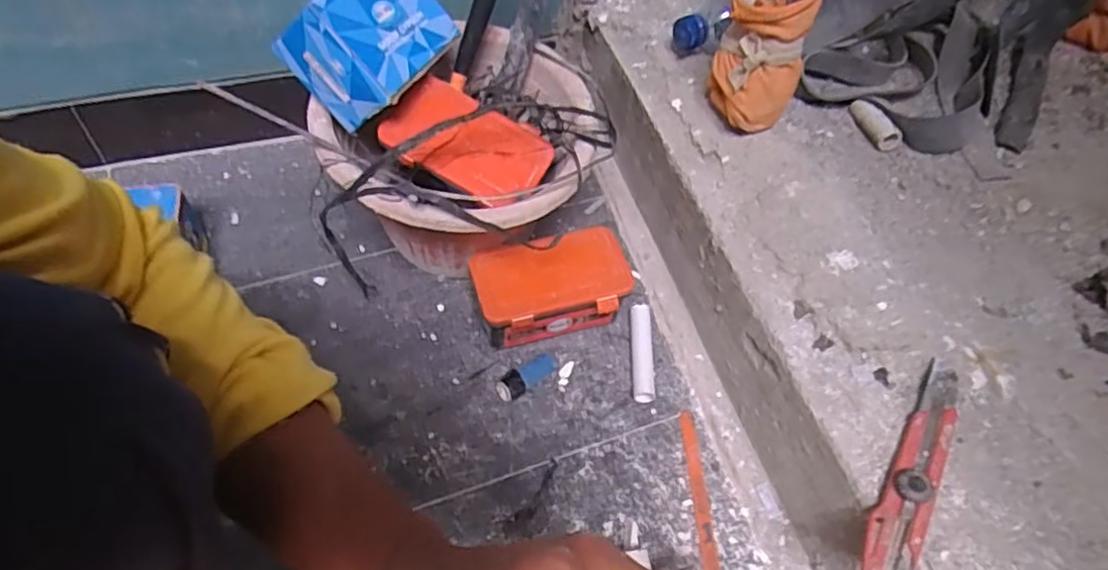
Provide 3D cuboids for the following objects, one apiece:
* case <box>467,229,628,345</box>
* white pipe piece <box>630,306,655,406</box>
[{"bbox_3d":[-0.004,0.007,0.653,0.143,0.074,0.079,-11,56,-12],"label":"case"},{"bbox_3d":[0.085,0.064,0.654,0.020,0.015,0.098,2,54,-2],"label":"white pipe piece"}]

